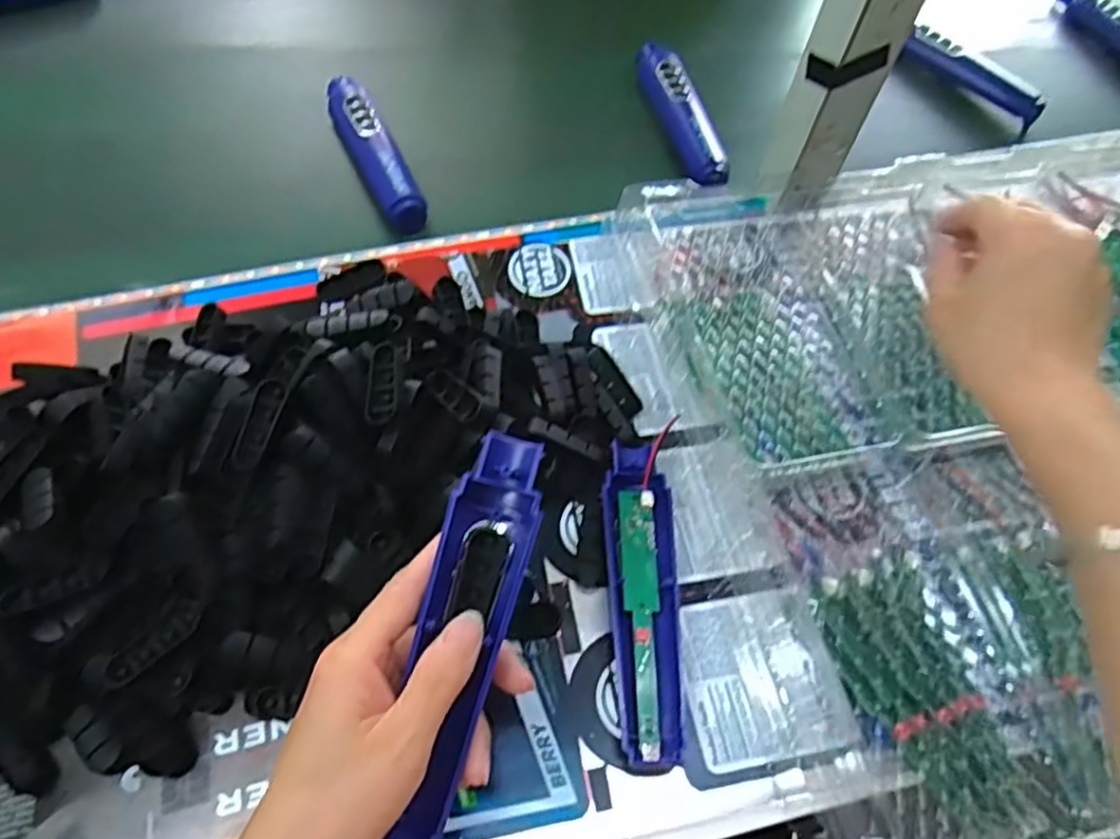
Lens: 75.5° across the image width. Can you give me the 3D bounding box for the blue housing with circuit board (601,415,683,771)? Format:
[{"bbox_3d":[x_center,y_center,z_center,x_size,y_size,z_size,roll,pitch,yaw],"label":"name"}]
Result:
[{"bbox_3d":[0.046,0.091,0.390,0.040,0.019,0.172,-1,61,-4],"label":"blue housing with circuit board"}]

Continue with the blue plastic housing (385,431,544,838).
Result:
[{"bbox_3d":[-0.041,0.094,0.312,0.039,0.017,0.175,12,79,3],"label":"blue plastic housing"}]

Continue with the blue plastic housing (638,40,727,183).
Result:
[{"bbox_3d":[0.100,-0.260,0.609,0.040,0.023,0.172,-11,62,-9],"label":"blue plastic housing"}]

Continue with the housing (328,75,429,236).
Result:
[{"bbox_3d":[-0.150,-0.216,0.567,0.036,0.025,0.168,-22,65,-15],"label":"housing"}]

